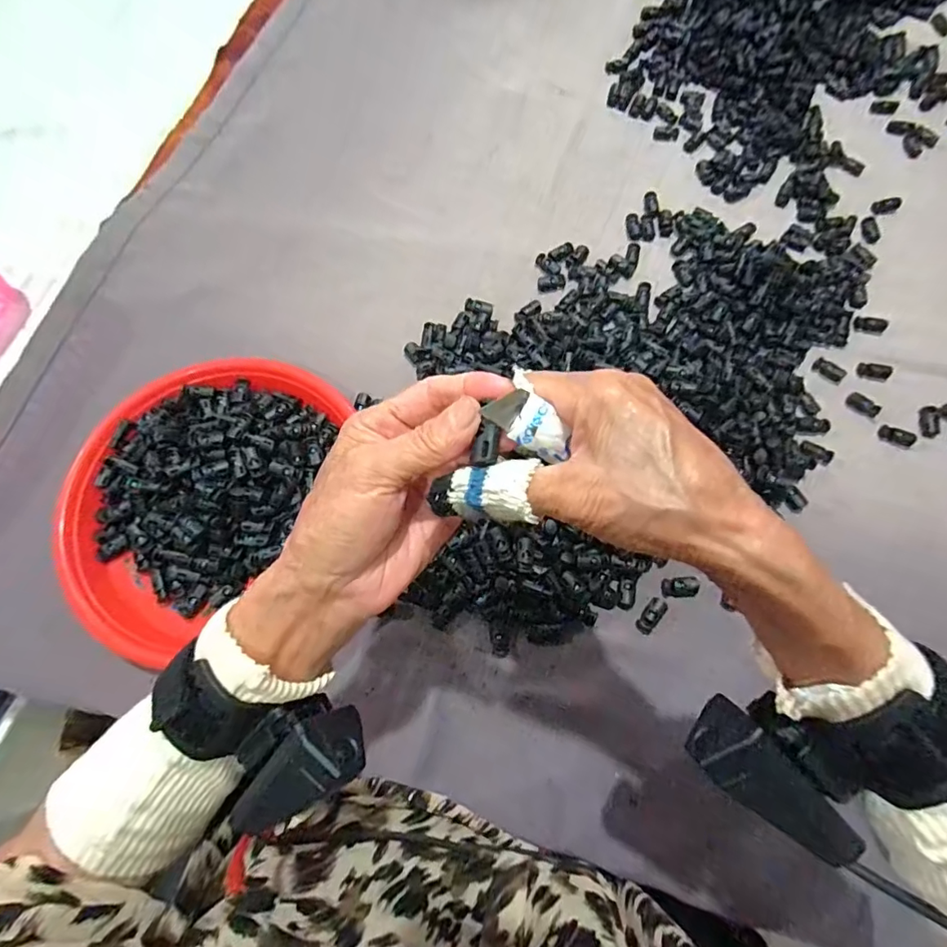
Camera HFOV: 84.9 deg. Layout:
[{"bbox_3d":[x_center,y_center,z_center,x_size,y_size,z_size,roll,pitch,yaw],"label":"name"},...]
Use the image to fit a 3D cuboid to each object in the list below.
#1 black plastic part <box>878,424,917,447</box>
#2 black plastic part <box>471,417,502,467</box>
[{"bbox_3d":[0.380,-0.034,0.462,0.031,0.007,0.015,23,74,8],"label":"black plastic part"},{"bbox_3d":[0.006,-0.012,0.214,0.010,0.007,0.017,14,73,5],"label":"black plastic part"}]

